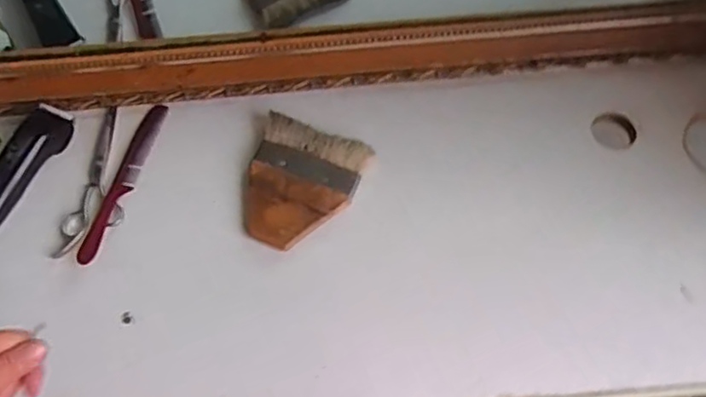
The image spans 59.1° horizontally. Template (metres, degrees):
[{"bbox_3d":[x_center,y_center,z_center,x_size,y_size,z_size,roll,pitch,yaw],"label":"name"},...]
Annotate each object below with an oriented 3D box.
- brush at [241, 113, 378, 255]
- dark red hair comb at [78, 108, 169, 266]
[{"bbox_3d":[-0.054,-0.012,0.602,0.109,0.021,0.123,21,65,12],"label":"brush"},{"bbox_3d":[-0.228,-0.019,0.619,0.026,0.010,0.180,12,64,8],"label":"dark red hair comb"}]

